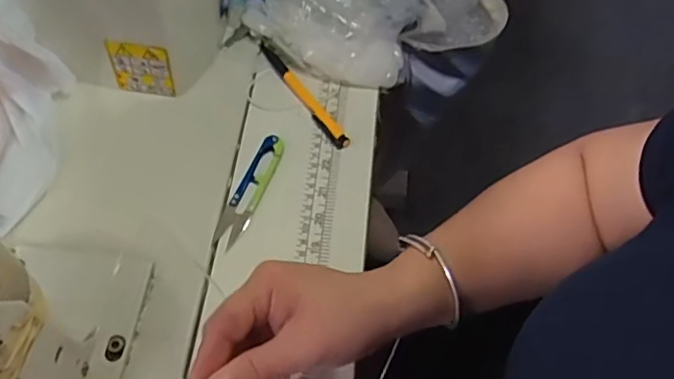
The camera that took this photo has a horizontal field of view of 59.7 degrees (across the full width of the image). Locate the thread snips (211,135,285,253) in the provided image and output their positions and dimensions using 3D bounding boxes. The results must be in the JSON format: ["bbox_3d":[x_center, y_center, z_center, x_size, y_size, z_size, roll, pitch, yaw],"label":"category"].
[{"bbox_3d":[-0.070,0.000,0.471,0.024,0.012,0.101,17,60,12],"label":"thread snips"}]

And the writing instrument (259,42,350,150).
[{"bbox_3d":[-0.030,-0.087,0.522,0.015,0.011,0.137,-28,61,-15],"label":"writing instrument"}]

